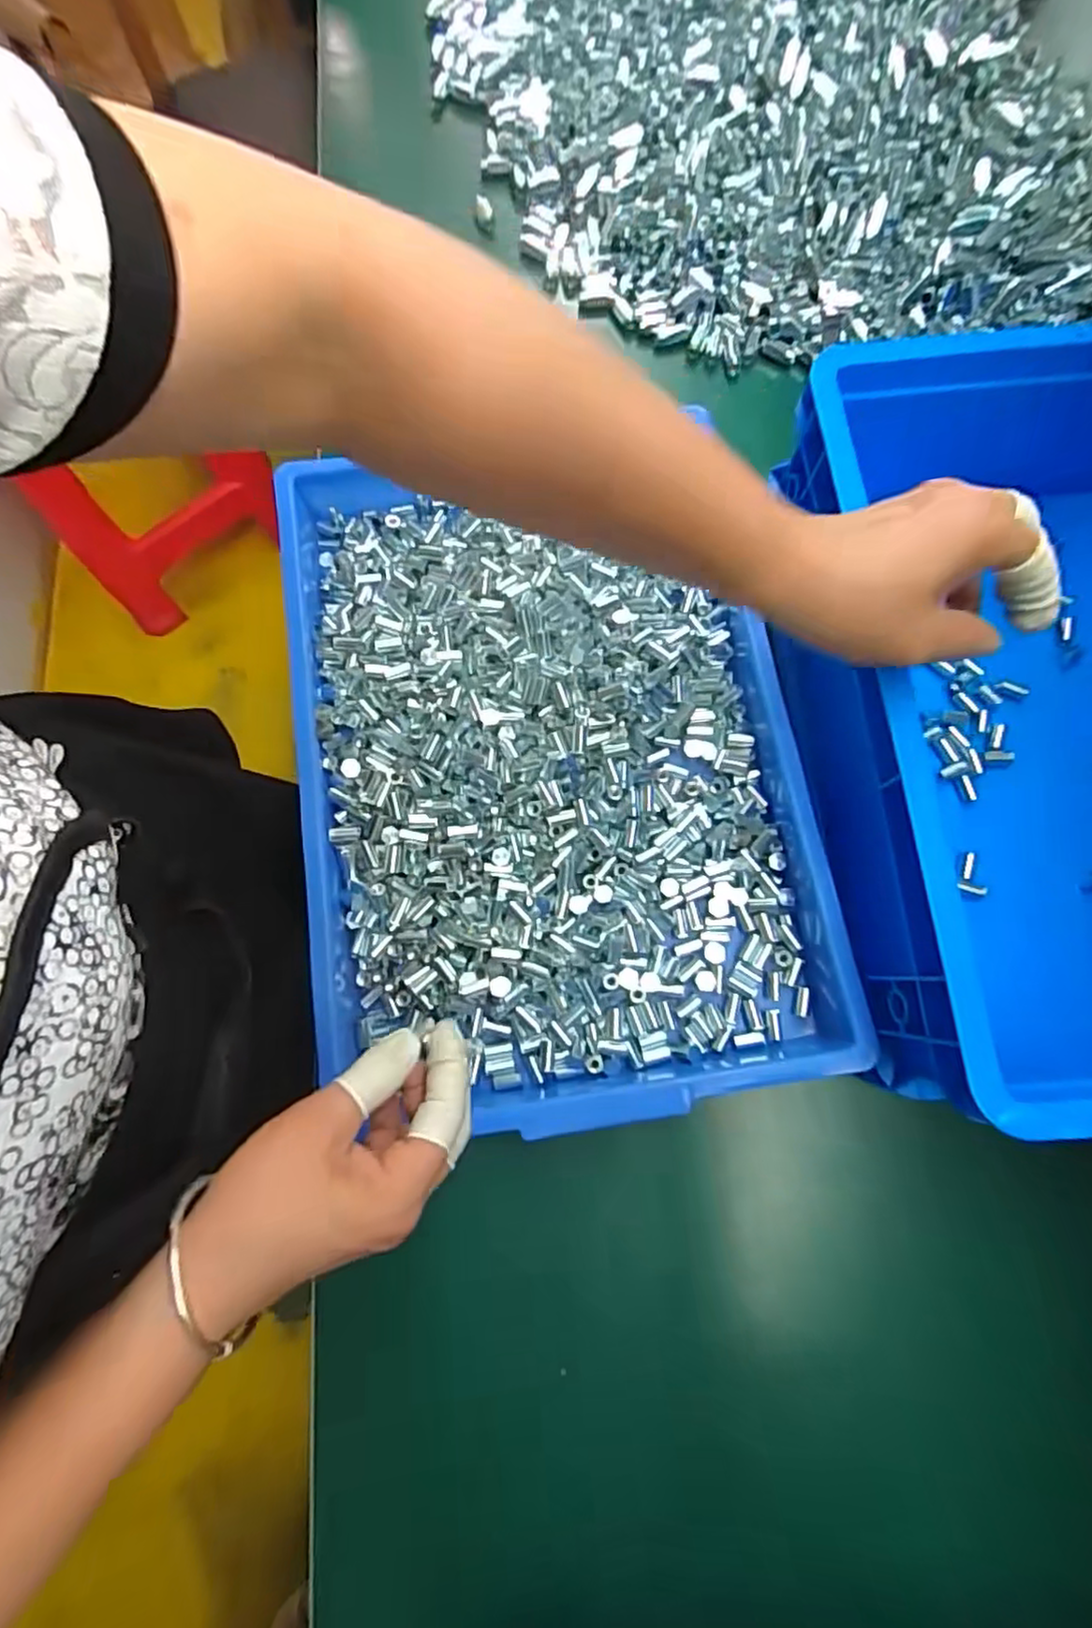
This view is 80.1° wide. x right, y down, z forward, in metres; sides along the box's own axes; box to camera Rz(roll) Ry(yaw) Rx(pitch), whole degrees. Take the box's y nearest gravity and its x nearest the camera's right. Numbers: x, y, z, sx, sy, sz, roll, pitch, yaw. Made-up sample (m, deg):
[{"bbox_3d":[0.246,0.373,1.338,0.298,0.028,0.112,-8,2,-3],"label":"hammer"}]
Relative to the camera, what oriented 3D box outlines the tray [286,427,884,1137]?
[{"bbox_3d":[-0.003,-0.040,0.397,0.298,0.049,0.409,-9,79,-3],"label":"tray"}]

